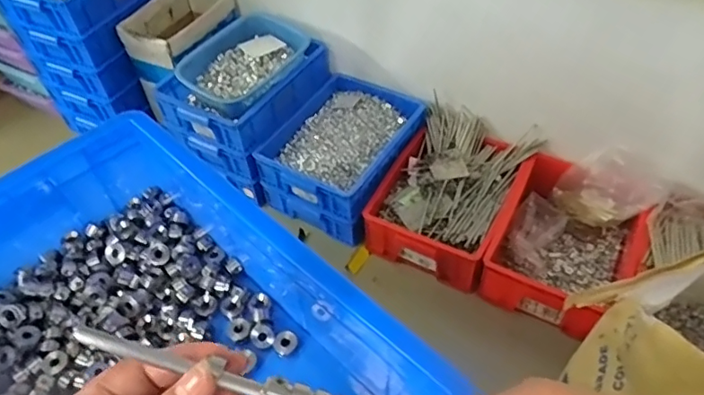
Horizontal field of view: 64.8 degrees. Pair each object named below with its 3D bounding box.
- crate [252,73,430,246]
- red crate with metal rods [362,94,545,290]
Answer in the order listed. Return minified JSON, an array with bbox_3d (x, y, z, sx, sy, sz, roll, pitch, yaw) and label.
[{"bbox_3d":[-0.017,-0.137,1.595,0.341,0.170,0.468,20,52,20],"label":"crate"},{"bbox_3d":[0.267,-0.023,1.485,0.337,0.163,0.467,23,53,22],"label":"red crate with metal rods"}]

